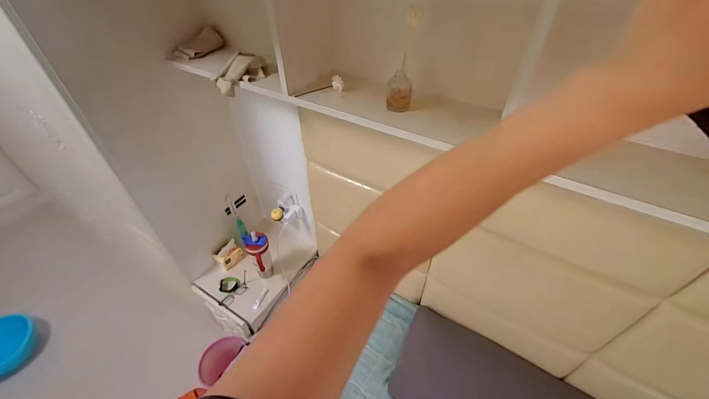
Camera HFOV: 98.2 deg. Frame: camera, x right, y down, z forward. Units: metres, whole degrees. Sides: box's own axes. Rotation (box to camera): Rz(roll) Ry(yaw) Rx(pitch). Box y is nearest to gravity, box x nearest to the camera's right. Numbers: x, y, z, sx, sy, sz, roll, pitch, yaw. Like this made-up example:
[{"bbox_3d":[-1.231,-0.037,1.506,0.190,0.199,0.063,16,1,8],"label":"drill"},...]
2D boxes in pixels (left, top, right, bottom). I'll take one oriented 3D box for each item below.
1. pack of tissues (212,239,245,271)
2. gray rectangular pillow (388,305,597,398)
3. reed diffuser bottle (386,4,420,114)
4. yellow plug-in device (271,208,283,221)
[{"bbox_3d":[-0.633,0.276,1.539,0.127,0.087,0.109,-35,52,-31],"label":"pack of tissues"},{"bbox_3d":[0.522,0.750,1.187,0.727,0.113,0.398,24,48,25],"label":"gray rectangular pillow"},{"bbox_3d":[0.112,-0.301,0.708,0.069,0.209,0.065,3,43,5],"label":"reed diffuser bottle"},{"bbox_3d":[-0.393,0.076,1.560,0.063,0.062,0.038,-30,50,-28],"label":"yellow plug-in device"}]

